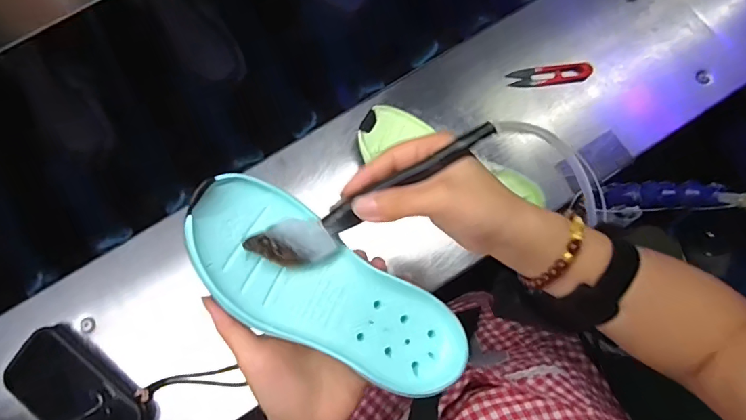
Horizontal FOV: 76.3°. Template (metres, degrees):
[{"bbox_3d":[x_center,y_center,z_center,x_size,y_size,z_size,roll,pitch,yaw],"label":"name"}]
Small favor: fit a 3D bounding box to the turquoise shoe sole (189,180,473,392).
[{"bbox_3d":[-0.029,0.055,0.314,0.198,0.023,0.078,33,76,-8],"label":"turquoise shoe sole"}]

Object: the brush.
[{"bbox_3d":[0.002,-0.002,0.299,0.168,0.009,0.034,-26,113,3],"label":"brush"}]

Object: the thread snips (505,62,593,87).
[{"bbox_3d":[0.221,-0.168,0.593,0.101,0.009,0.024,-8,77,-2],"label":"thread snips"}]

